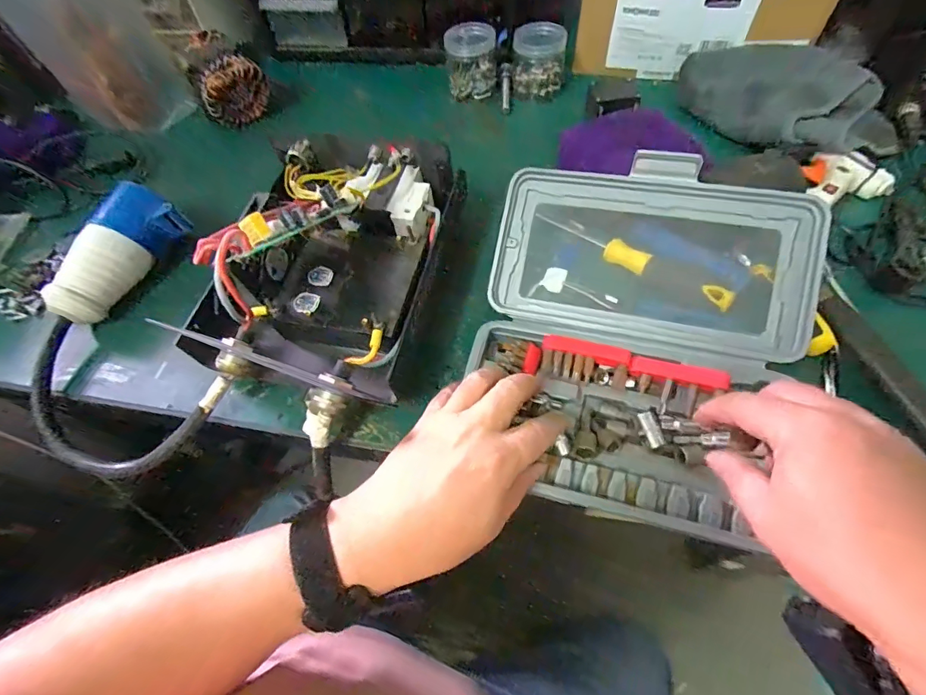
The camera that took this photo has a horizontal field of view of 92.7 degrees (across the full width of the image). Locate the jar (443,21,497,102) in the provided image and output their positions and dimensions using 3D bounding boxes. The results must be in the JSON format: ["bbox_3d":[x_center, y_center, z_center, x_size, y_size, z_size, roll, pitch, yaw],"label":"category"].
[{"bbox_3d":[0.010,-0.363,0.562,0.064,0.065,0.063,-2,58,3],"label":"jar"}]

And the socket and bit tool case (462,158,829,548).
[{"bbox_3d":[0.131,-0.024,0.331,0.232,0.084,0.279,12,60,11],"label":"socket and bit tool case"}]

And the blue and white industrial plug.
[{"bbox_3d":[-0.327,-0.087,0.411,0.054,0.050,0.135,24,75,17],"label":"blue and white industrial plug"}]

